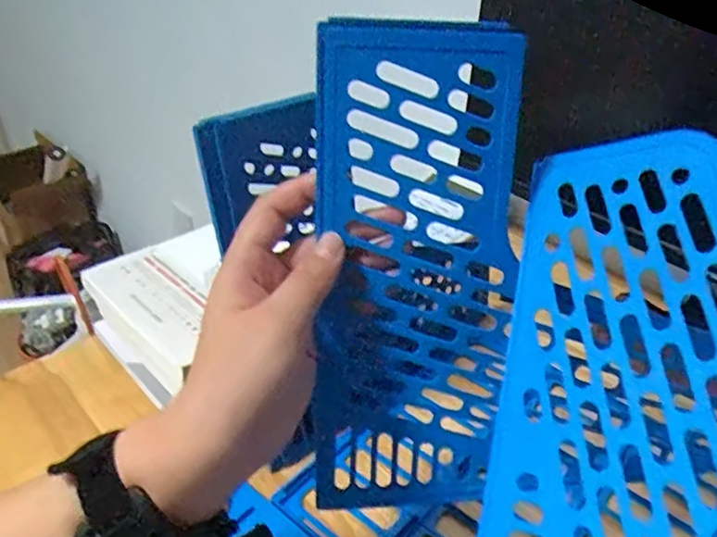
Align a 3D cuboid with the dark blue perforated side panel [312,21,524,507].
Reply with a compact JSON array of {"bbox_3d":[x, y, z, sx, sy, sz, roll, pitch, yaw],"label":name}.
[{"bbox_3d":[0.029,0.010,0.307,0.097,0.242,0.008,-2,18,-9],"label":"dark blue perforated side panel"}]

